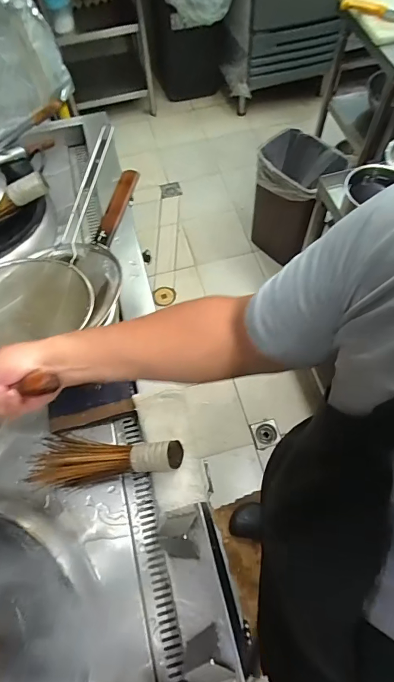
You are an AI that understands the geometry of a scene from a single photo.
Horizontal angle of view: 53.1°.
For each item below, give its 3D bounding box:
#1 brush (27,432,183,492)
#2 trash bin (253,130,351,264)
[{"bbox_3d":[-0.166,0.221,0.749,0.289,0.071,0.098,-7,62,14],"label":"brush"},{"bbox_3d":[0.407,-0.604,1.683,0.274,0.446,0.316,33,68,17],"label":"trash bin"}]

